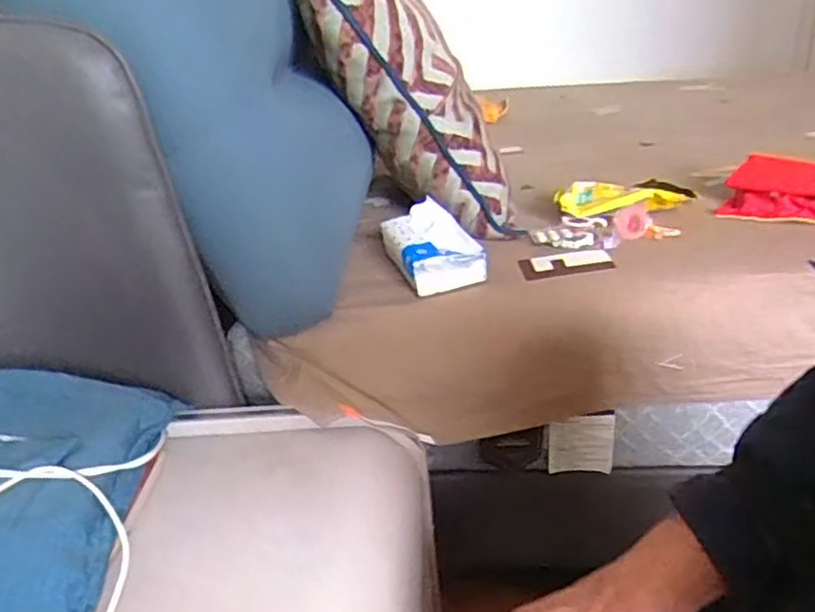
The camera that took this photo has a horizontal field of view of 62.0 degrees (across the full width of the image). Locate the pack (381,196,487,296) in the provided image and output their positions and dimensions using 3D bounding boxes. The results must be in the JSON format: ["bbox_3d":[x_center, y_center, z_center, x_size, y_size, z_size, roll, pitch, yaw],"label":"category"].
[{"bbox_3d":[0.031,-0.074,0.853,0.097,0.068,0.131,-12,27,-14],"label":"pack"}]

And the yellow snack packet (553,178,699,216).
[{"bbox_3d":[0.300,-0.157,0.950,0.179,0.038,0.090,4,27,17],"label":"yellow snack packet"}]

